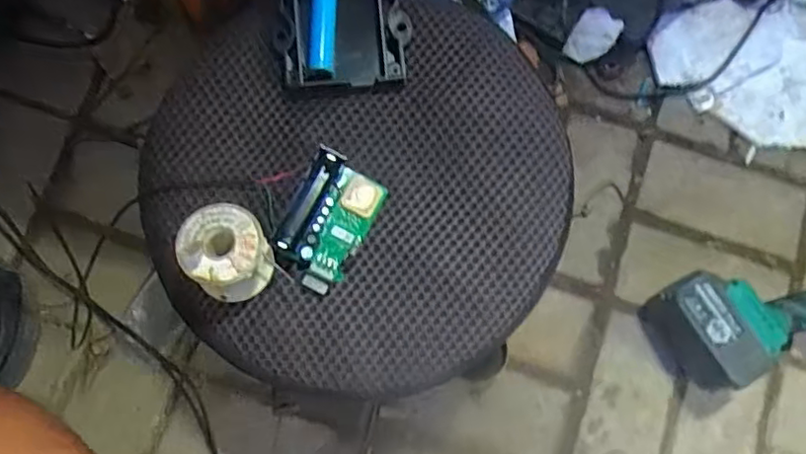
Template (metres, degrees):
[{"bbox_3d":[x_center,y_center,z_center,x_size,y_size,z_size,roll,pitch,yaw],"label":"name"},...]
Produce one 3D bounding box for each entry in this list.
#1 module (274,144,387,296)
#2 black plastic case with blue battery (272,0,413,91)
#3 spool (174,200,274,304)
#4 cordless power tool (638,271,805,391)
[{"bbox_3d":[-0.056,-0.003,0.460,0.056,0.022,0.092,27,79,2],"label":"module"},{"bbox_3d":[-0.047,-0.151,0.489,0.100,0.025,0.090,-1,79,-3],"label":"black plastic case with blue battery"},{"bbox_3d":[-0.119,0.018,0.431,0.053,0.061,0.055,-14,80,-5],"label":"spool"},{"bbox_3d":[0.446,0.098,0.657,0.367,0.094,0.114,-3,78,-3],"label":"cordless power tool"}]

